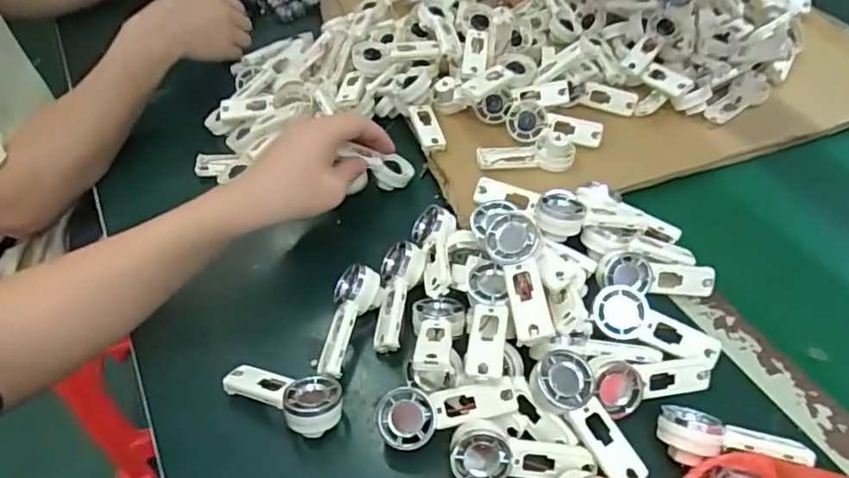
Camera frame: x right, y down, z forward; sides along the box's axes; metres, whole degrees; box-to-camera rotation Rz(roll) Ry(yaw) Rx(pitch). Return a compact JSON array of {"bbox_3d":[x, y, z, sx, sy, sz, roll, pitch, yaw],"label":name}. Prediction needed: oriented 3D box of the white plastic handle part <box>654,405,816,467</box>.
[{"bbox_3d":[0.198,0.135,0.376,0.092,0.032,0.031,9,50,10],"label":"white plastic handle part"}]

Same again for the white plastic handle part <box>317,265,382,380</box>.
[{"bbox_3d":[-0.059,0.065,0.455,0.039,0.038,0.093,5,50,7],"label":"white plastic handle part"}]

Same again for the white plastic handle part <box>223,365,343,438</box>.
[{"bbox_3d":[-0.098,0.112,0.421,0.093,0.042,0.042,22,54,20],"label":"white plastic handle part"}]

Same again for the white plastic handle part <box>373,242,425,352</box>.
[{"bbox_3d":[-0.023,0.045,0.465,0.035,0.024,0.089,7,63,8],"label":"white plastic handle part"}]

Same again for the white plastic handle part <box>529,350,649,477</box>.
[{"bbox_3d":[0.108,0.117,0.383,0.037,0.024,0.095,-26,68,-19],"label":"white plastic handle part"}]

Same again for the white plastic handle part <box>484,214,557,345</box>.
[{"bbox_3d":[0.068,0.025,0.408,0.037,0.018,0.095,-7,66,-4],"label":"white plastic handle part"}]

